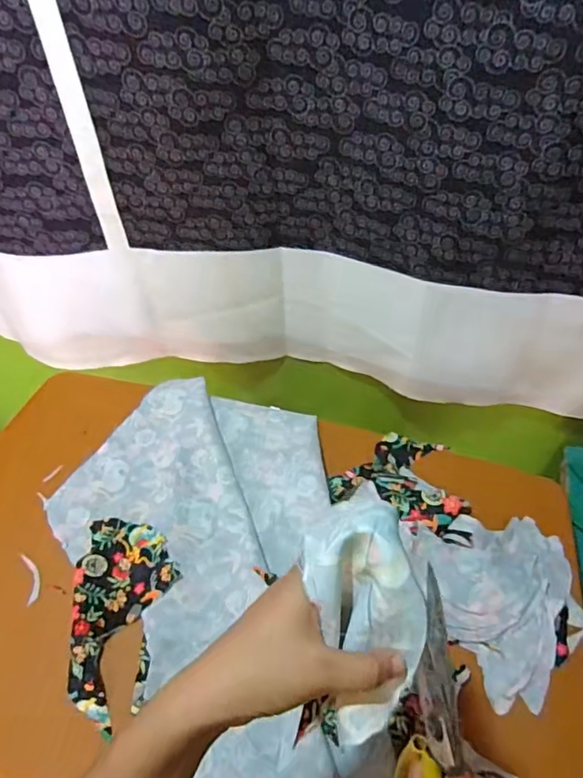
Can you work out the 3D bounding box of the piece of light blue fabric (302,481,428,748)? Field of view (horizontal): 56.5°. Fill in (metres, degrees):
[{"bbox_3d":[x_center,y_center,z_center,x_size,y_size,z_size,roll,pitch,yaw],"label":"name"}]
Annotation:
[{"bbox_3d":[0.043,0.122,0.308,0.059,0.045,0.113,-11,82,2],"label":"piece of light blue fabric"}]

